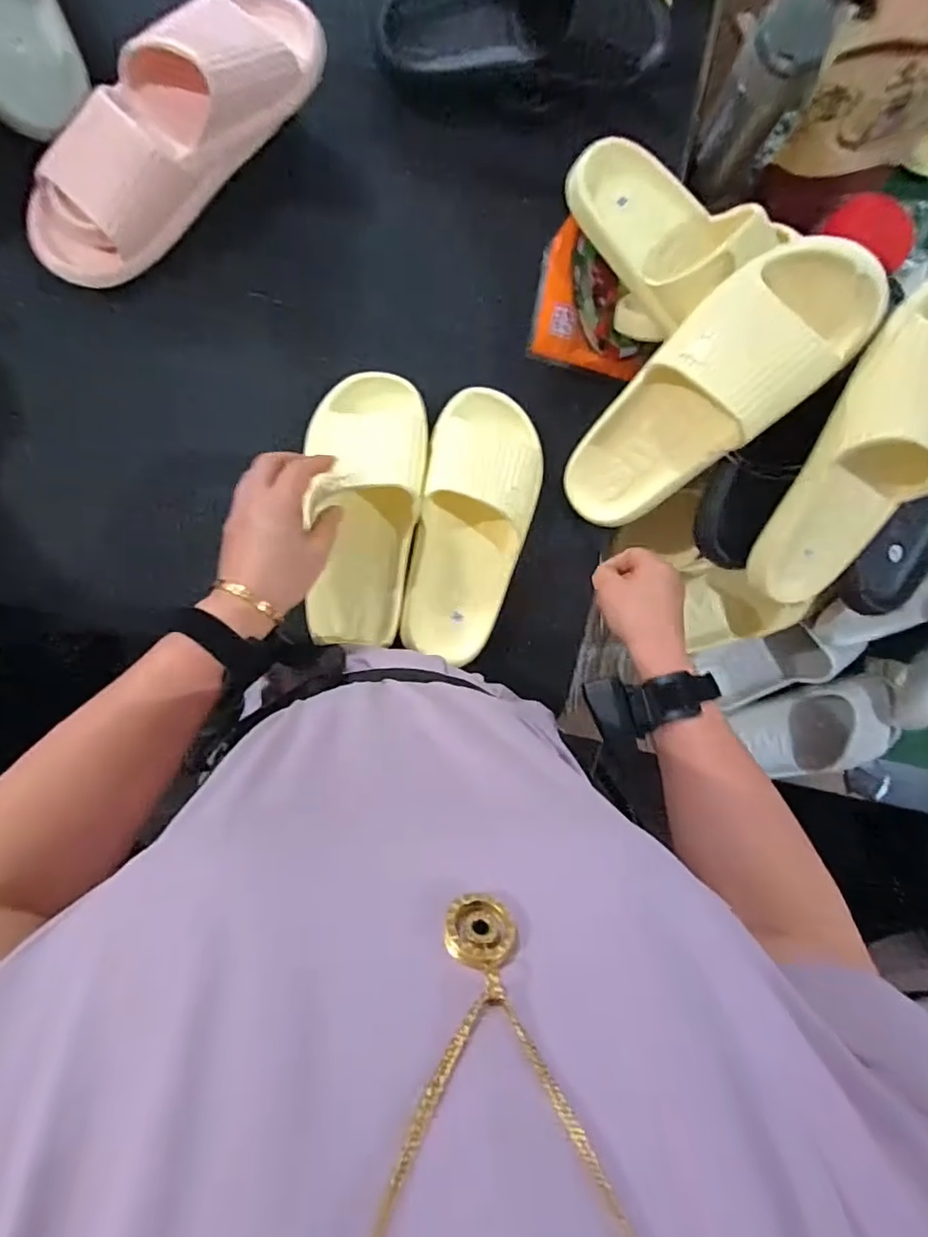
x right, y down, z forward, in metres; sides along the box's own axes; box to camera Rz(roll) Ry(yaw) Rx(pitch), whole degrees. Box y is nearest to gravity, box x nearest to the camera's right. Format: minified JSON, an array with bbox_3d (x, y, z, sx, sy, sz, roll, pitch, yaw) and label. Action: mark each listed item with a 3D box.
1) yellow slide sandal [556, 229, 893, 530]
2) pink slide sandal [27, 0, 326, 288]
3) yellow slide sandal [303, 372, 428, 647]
[{"bbox_3d":[0.190,-0.174,0.478,0.101,0.262,0.066,45,38,-5],"label":"yellow slide sandal"},{"bbox_3d":[-0.238,-0.402,0.481,0.109,0.086,0.295,43,82,-6],"label":"pink slide sandal"},{"bbox_3d":[-0.088,-0.096,0.515,0.096,0.057,0.239,5,93,-9],"label":"yellow slide sandal"}]

